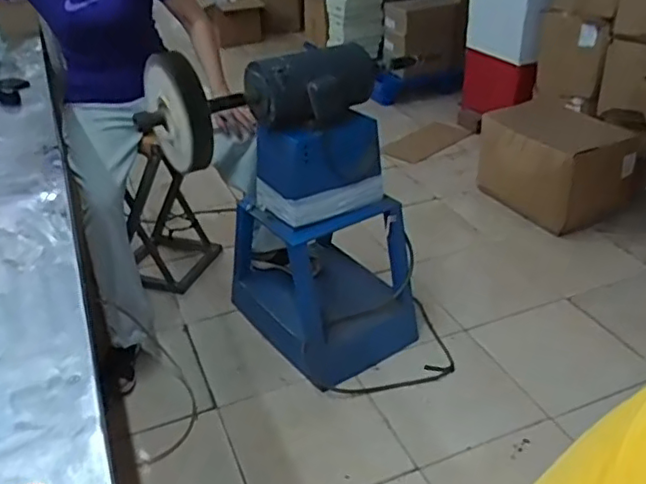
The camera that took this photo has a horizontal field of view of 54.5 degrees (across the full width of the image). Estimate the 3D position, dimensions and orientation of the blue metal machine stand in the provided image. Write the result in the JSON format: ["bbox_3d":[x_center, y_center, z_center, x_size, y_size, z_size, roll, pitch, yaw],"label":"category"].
[{"bbox_3d":[0.009,-0.024,1.817,0.407,0.681,0.472,-21,36,-29],"label":"blue metal machine stand"}]

